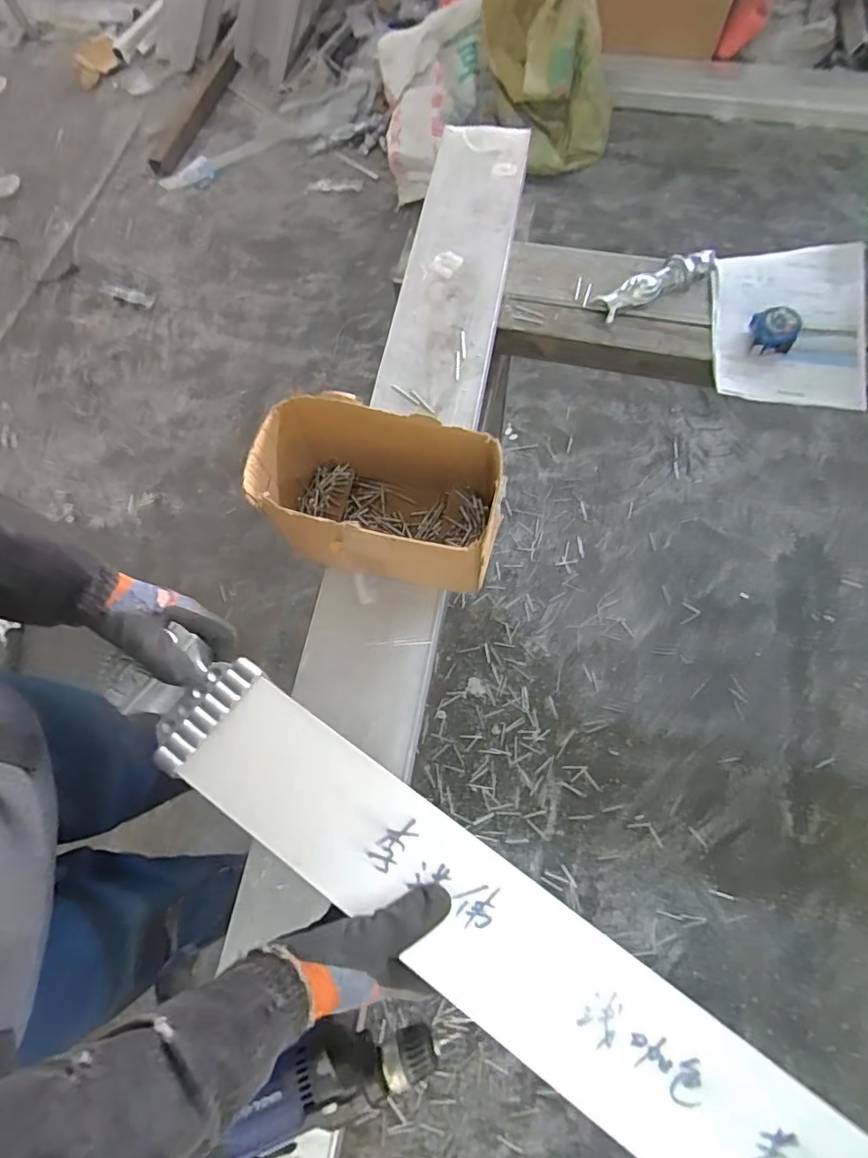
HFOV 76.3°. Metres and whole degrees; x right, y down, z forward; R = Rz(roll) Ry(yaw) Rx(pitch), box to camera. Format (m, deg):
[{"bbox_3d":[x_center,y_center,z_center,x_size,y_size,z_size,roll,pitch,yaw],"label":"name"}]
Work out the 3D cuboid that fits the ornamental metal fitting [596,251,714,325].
[{"bbox_3d":[0.351,-0.465,0.864,0.204,0.031,0.044,-28,71,-6],"label":"ornamental metal fitting"}]

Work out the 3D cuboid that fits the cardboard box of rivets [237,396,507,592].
[{"bbox_3d":[-0.062,-0.084,0.624,0.262,0.158,0.145,12,71,8],"label":"cardboard box of rivets"}]

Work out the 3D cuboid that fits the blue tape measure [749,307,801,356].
[{"bbox_3d":[0.501,-0.363,0.810,0.062,0.040,0.059,5,70,6],"label":"blue tape measure"}]

